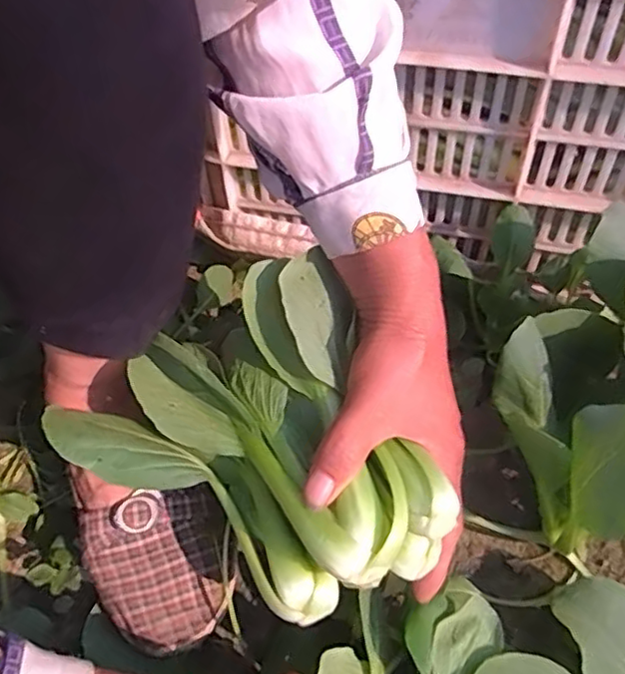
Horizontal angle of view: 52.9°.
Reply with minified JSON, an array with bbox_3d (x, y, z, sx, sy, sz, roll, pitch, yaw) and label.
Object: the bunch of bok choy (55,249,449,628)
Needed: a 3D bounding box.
[{"bbox_3d":[-0.025,0.056,0.312,0.156,0.075,0.162,-1,54,1],"label":"bunch of bok choy"}]

